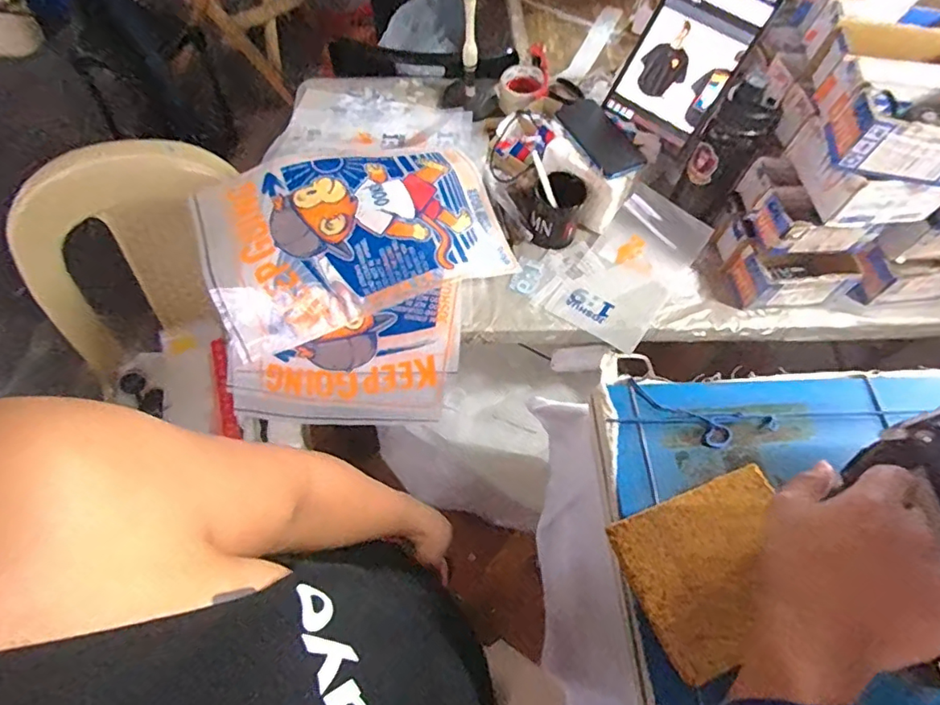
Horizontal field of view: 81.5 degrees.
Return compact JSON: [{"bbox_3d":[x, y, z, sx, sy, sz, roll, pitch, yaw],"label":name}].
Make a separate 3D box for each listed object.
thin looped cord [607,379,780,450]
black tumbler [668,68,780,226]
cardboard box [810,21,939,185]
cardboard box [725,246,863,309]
[{"bbox_3d":[0.230,0.069,0.560,0.165,0.010,0.051,15,62,5],"label":"thin looped cord"},{"bbox_3d":[0.363,-0.285,0.776,0.076,0.211,0.079,1,62,-2],"label":"black tumbler"},{"bbox_3d":[0.532,-0.307,0.672,0.169,0.073,0.189,7,62,1],"label":"cardboard box"},{"bbox_3d":[0.494,-0.119,0.832,0.165,0.072,0.079,-5,62,-5],"label":"cardboard box"}]

